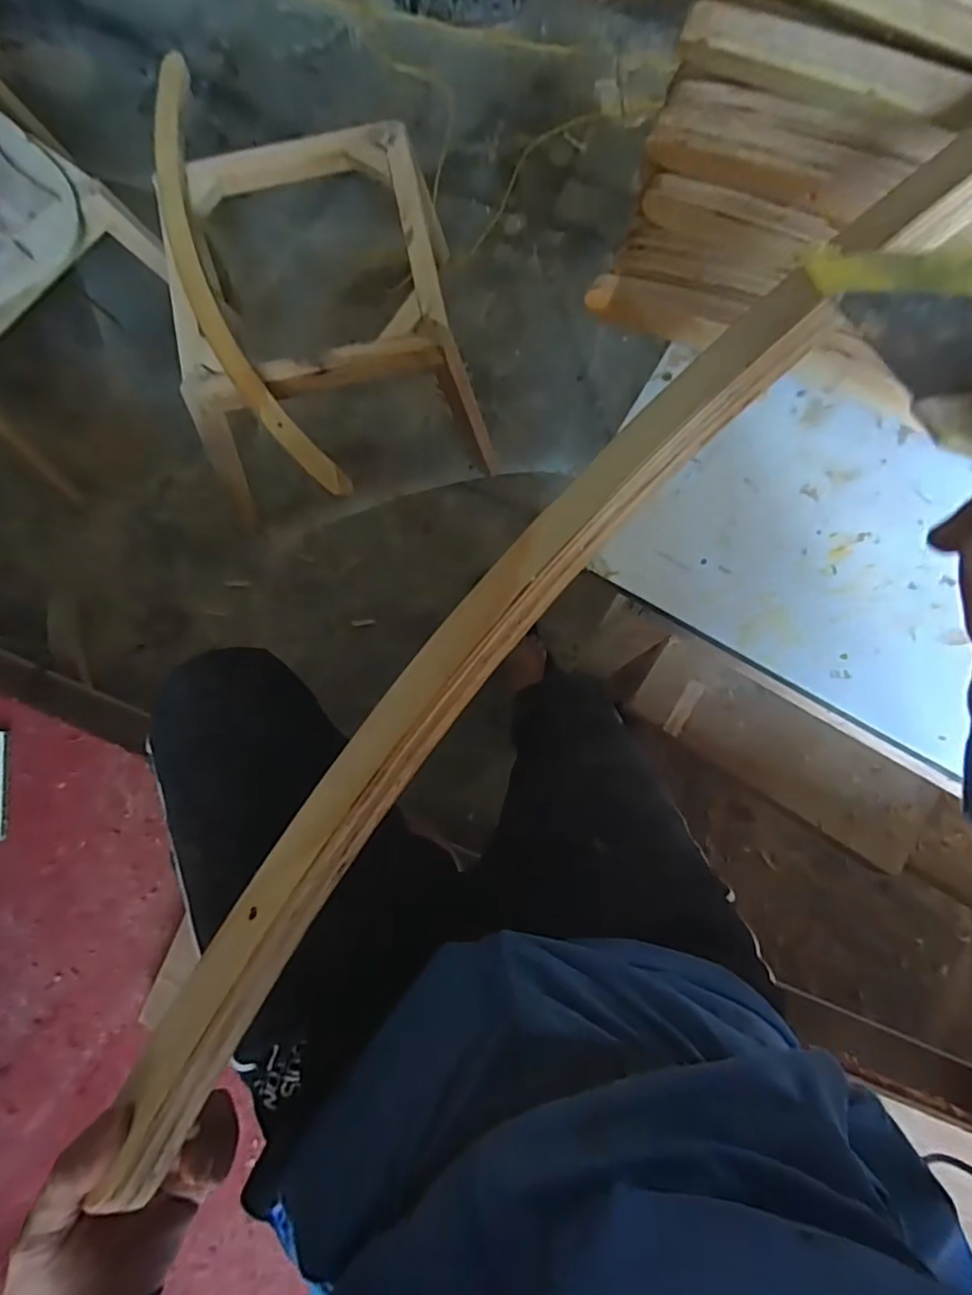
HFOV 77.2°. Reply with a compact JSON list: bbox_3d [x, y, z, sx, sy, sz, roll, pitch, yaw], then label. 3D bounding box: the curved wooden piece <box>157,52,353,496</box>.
[{"bbox_3d":[-0.453,-0.646,1.032,0.140,0.035,0.951,-22,79,-3],"label":"curved wooden piece"}]

